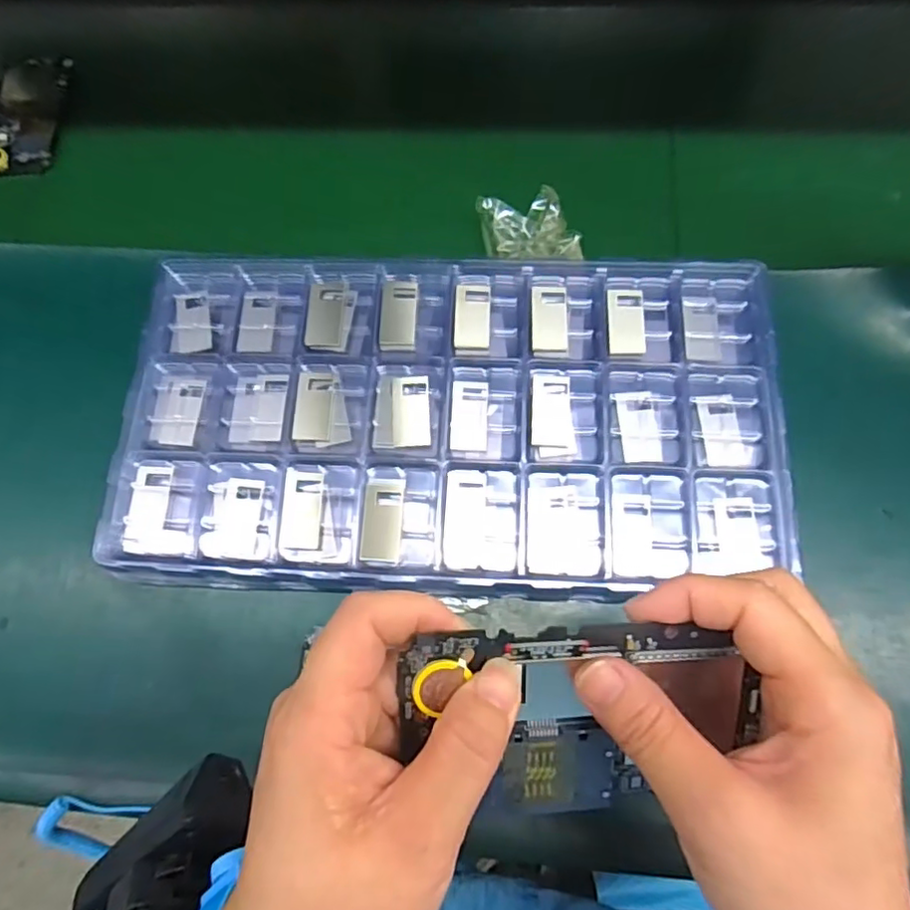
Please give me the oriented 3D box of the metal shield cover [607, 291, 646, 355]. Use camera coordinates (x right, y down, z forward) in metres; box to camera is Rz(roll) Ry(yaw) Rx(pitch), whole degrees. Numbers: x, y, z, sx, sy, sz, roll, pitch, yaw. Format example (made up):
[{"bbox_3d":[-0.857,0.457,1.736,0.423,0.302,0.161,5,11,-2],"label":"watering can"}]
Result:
[{"bbox_3d":[0.105,-0.081,0.365,0.022,0.005,0.043,2,70,3],"label":"metal shield cover"}]

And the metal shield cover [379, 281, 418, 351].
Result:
[{"bbox_3d":[-0.036,-0.089,0.378,0.022,0.006,0.047,1,70,3],"label":"metal shield cover"}]

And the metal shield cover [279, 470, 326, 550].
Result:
[{"bbox_3d":[-0.088,0.032,0.342,0.021,0.005,0.044,2,70,3],"label":"metal shield cover"}]

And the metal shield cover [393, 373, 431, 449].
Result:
[{"bbox_3d":[-0.026,-0.027,0.356,0.022,0.004,0.044,-3,70,2],"label":"metal shield cover"}]

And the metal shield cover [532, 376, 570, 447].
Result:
[{"bbox_3d":[0.057,-0.027,0.351,0.023,0.004,0.042,2,70,3],"label":"metal shield cover"}]

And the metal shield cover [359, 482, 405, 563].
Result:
[{"bbox_3d":[-0.041,0.038,0.339,0.022,0.004,0.044,4,70,4],"label":"metal shield cover"}]

